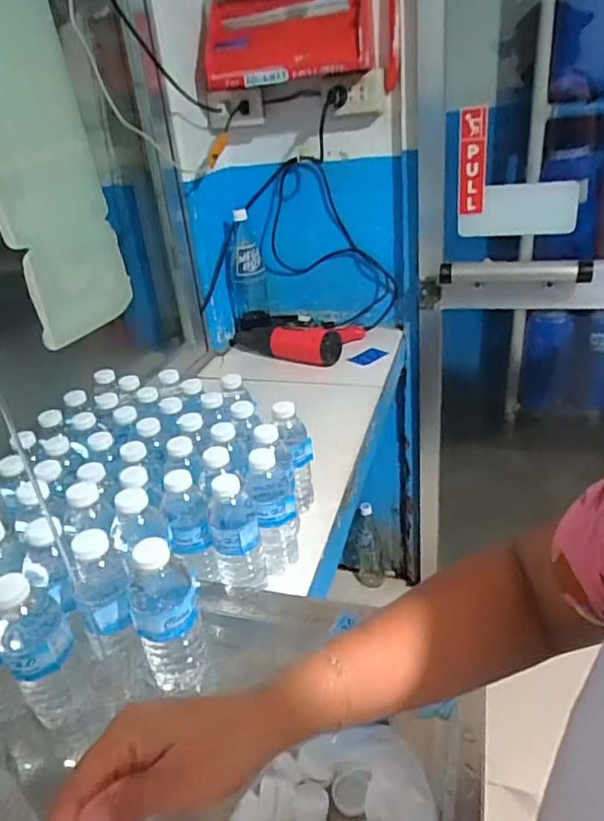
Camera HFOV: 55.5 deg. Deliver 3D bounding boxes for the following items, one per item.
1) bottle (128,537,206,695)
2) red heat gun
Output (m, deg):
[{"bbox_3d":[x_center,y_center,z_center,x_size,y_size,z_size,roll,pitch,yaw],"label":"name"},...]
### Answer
[{"bbox_3d":[-0.126,0.192,0.544,0.063,0.173,0.065,-18,32,-18],"label":"bottle"},{"bbox_3d":[0.002,-0.187,1.354,0.284,0.072,0.221,19,39,37],"label":"red heat gun"}]

